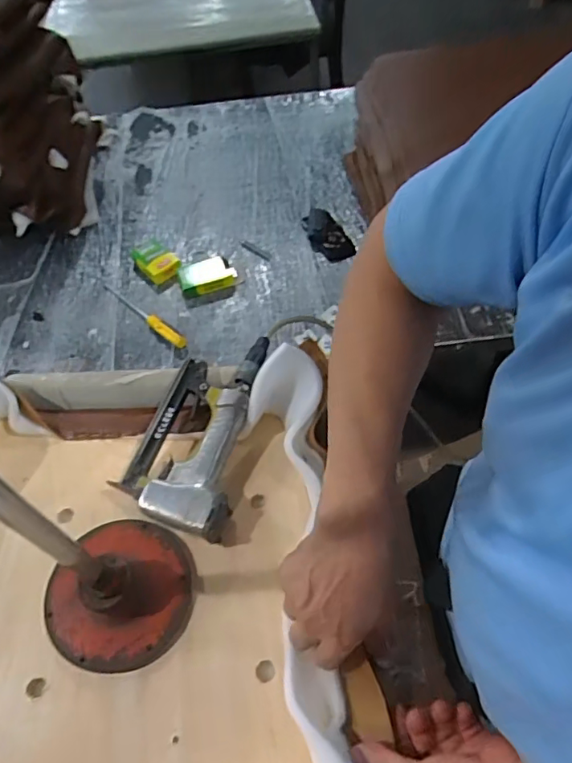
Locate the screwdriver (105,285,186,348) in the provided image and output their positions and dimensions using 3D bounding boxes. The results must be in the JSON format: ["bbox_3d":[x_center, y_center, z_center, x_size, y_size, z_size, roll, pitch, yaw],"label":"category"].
[{"bbox_3d":[-0.335,-0.160,1.229,0.292,0.029,0.029,34,62,26],"label":"screwdriver"}]

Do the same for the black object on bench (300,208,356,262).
[{"bbox_3d":[0.104,-0.377,1.362,0.103,0.041,0.177,-17,53,-8],"label":"black object on bench"}]

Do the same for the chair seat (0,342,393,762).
[{"bbox_3d":[-0.154,0.203,0.524,0.437,0.119,0.479,-4,52,1],"label":"chair seat"}]

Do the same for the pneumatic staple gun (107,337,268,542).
[{"bbox_3d":[-0.113,0.055,0.633,0.134,0.058,0.236,9,56,8],"label":"pneumatic staple gun"}]

